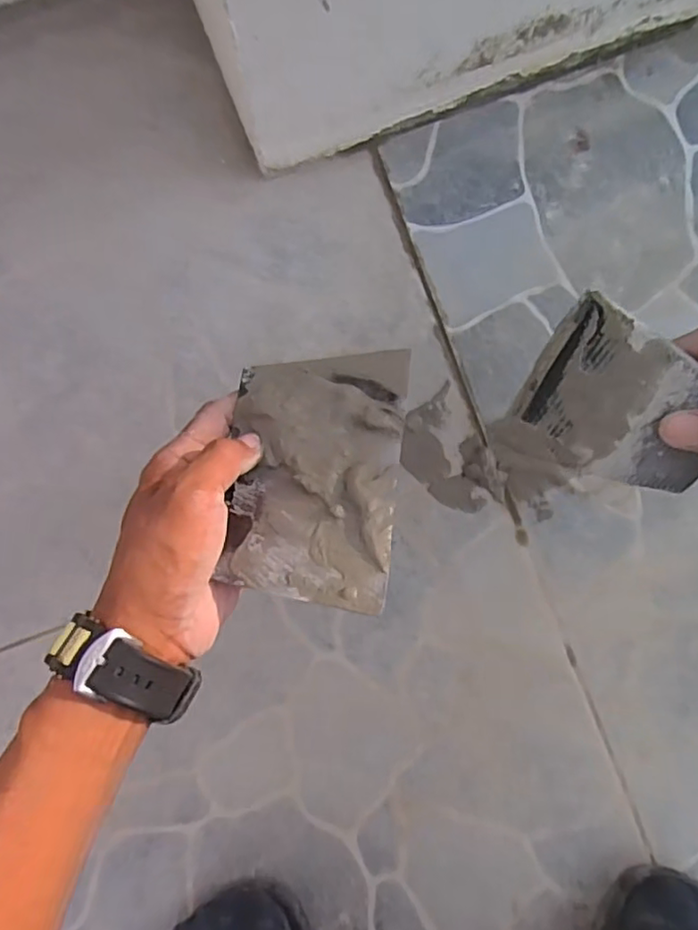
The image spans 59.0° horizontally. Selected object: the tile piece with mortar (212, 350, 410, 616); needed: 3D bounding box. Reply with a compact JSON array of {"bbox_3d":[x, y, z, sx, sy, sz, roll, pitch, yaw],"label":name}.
[{"bbox_3d":[-0.020,0.000,0.311,0.089,0.015,0.137,1,66,14],"label":"tile piece with mortar"}]

